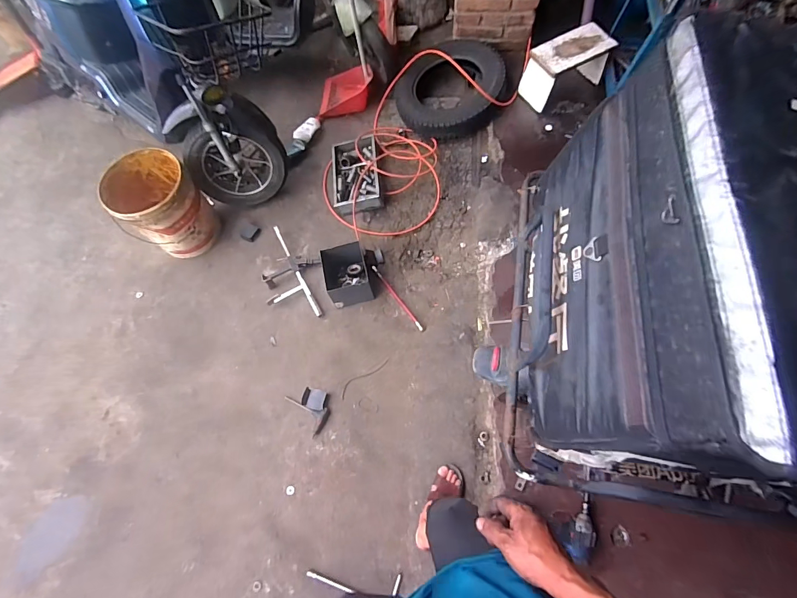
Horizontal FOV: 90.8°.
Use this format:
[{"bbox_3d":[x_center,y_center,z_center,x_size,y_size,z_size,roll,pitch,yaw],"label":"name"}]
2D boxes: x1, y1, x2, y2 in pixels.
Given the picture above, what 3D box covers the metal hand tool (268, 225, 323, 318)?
[{"bbox_3d":[-0.466,-0.079,1.558,0.165,0.034,0.432,-28,69,-9],"label":"metal hand tool"}]

